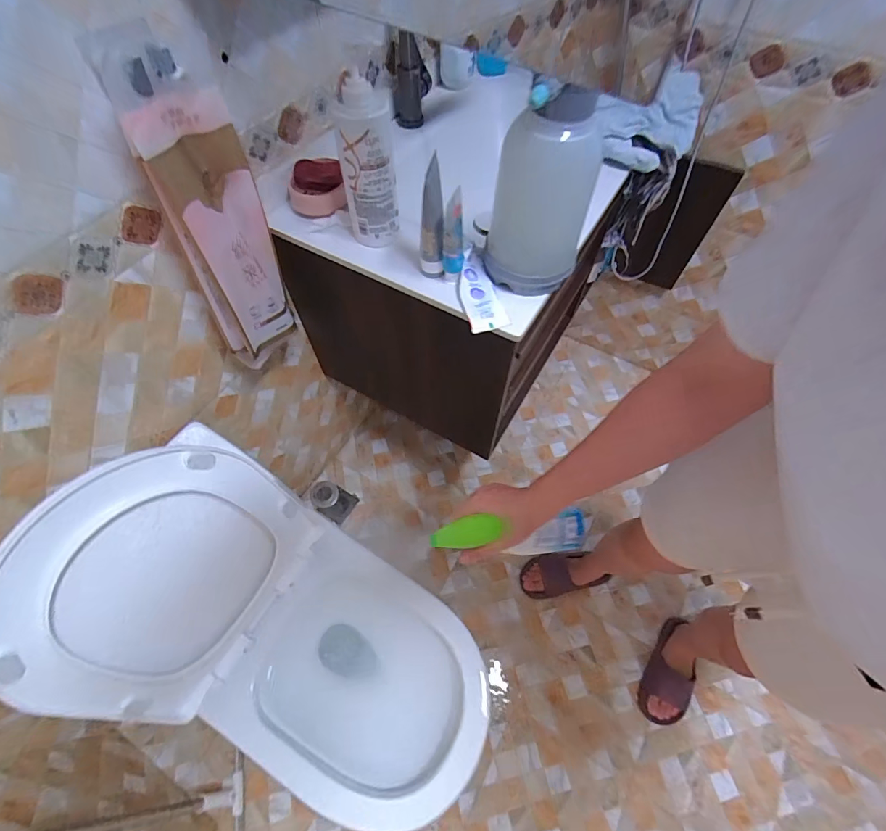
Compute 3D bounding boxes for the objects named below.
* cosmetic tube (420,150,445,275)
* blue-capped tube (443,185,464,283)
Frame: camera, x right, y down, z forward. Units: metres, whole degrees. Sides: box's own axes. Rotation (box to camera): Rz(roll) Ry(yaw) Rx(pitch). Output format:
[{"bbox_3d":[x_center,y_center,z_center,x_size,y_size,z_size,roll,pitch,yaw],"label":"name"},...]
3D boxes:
[{"bbox_3d":[-0.017,-0.261,0.559,0.032,0.143,0.041,-4,61,-2],"label":"cosmetic tube"},{"bbox_3d":[0.015,-0.242,0.568,0.028,0.117,0.038,5,61,3],"label":"blue-capped tube"}]

